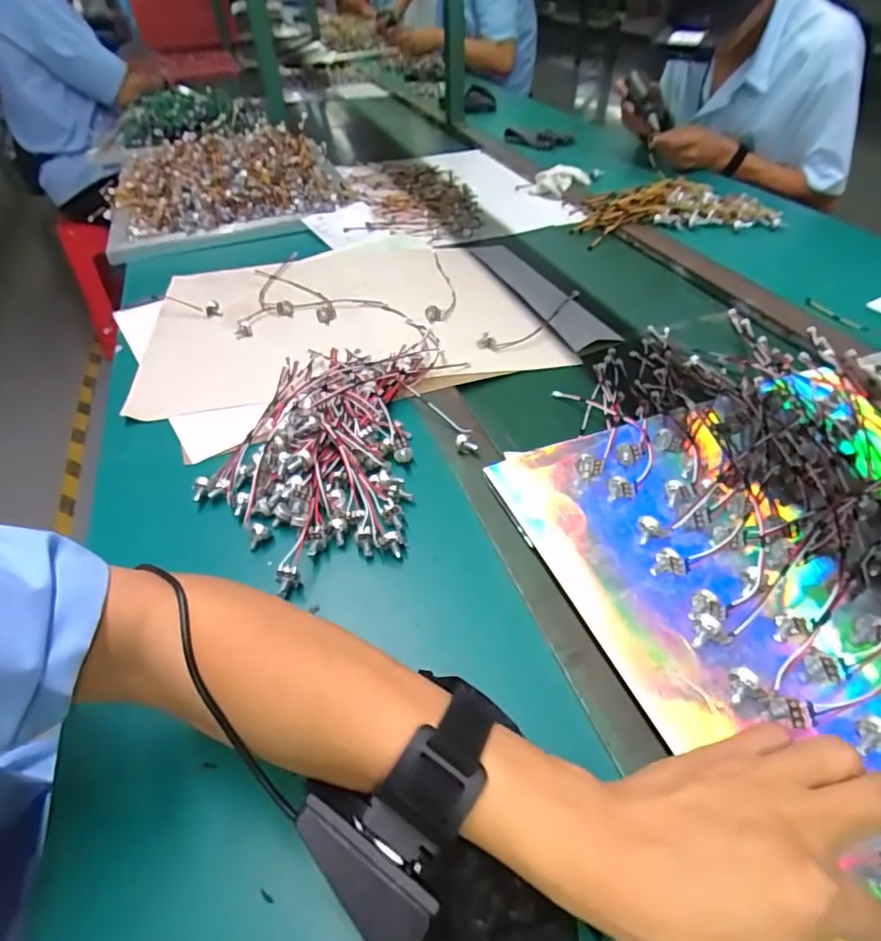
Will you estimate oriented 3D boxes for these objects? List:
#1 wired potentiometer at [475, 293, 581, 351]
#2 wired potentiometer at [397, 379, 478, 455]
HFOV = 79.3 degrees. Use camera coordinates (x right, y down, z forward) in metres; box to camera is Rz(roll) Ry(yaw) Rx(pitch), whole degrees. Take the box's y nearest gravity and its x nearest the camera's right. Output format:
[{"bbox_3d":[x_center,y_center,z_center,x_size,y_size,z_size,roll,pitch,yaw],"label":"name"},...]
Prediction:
[{"bbox_3d":[0.127,-0.191,0.669,0.190,0.012,0.039,-34,53,-28],"label":"wired potentiometer"},{"bbox_3d":[-0.003,-0.056,0.531,0.021,0.020,0.123,-26,49,-21],"label":"wired potentiometer"}]

